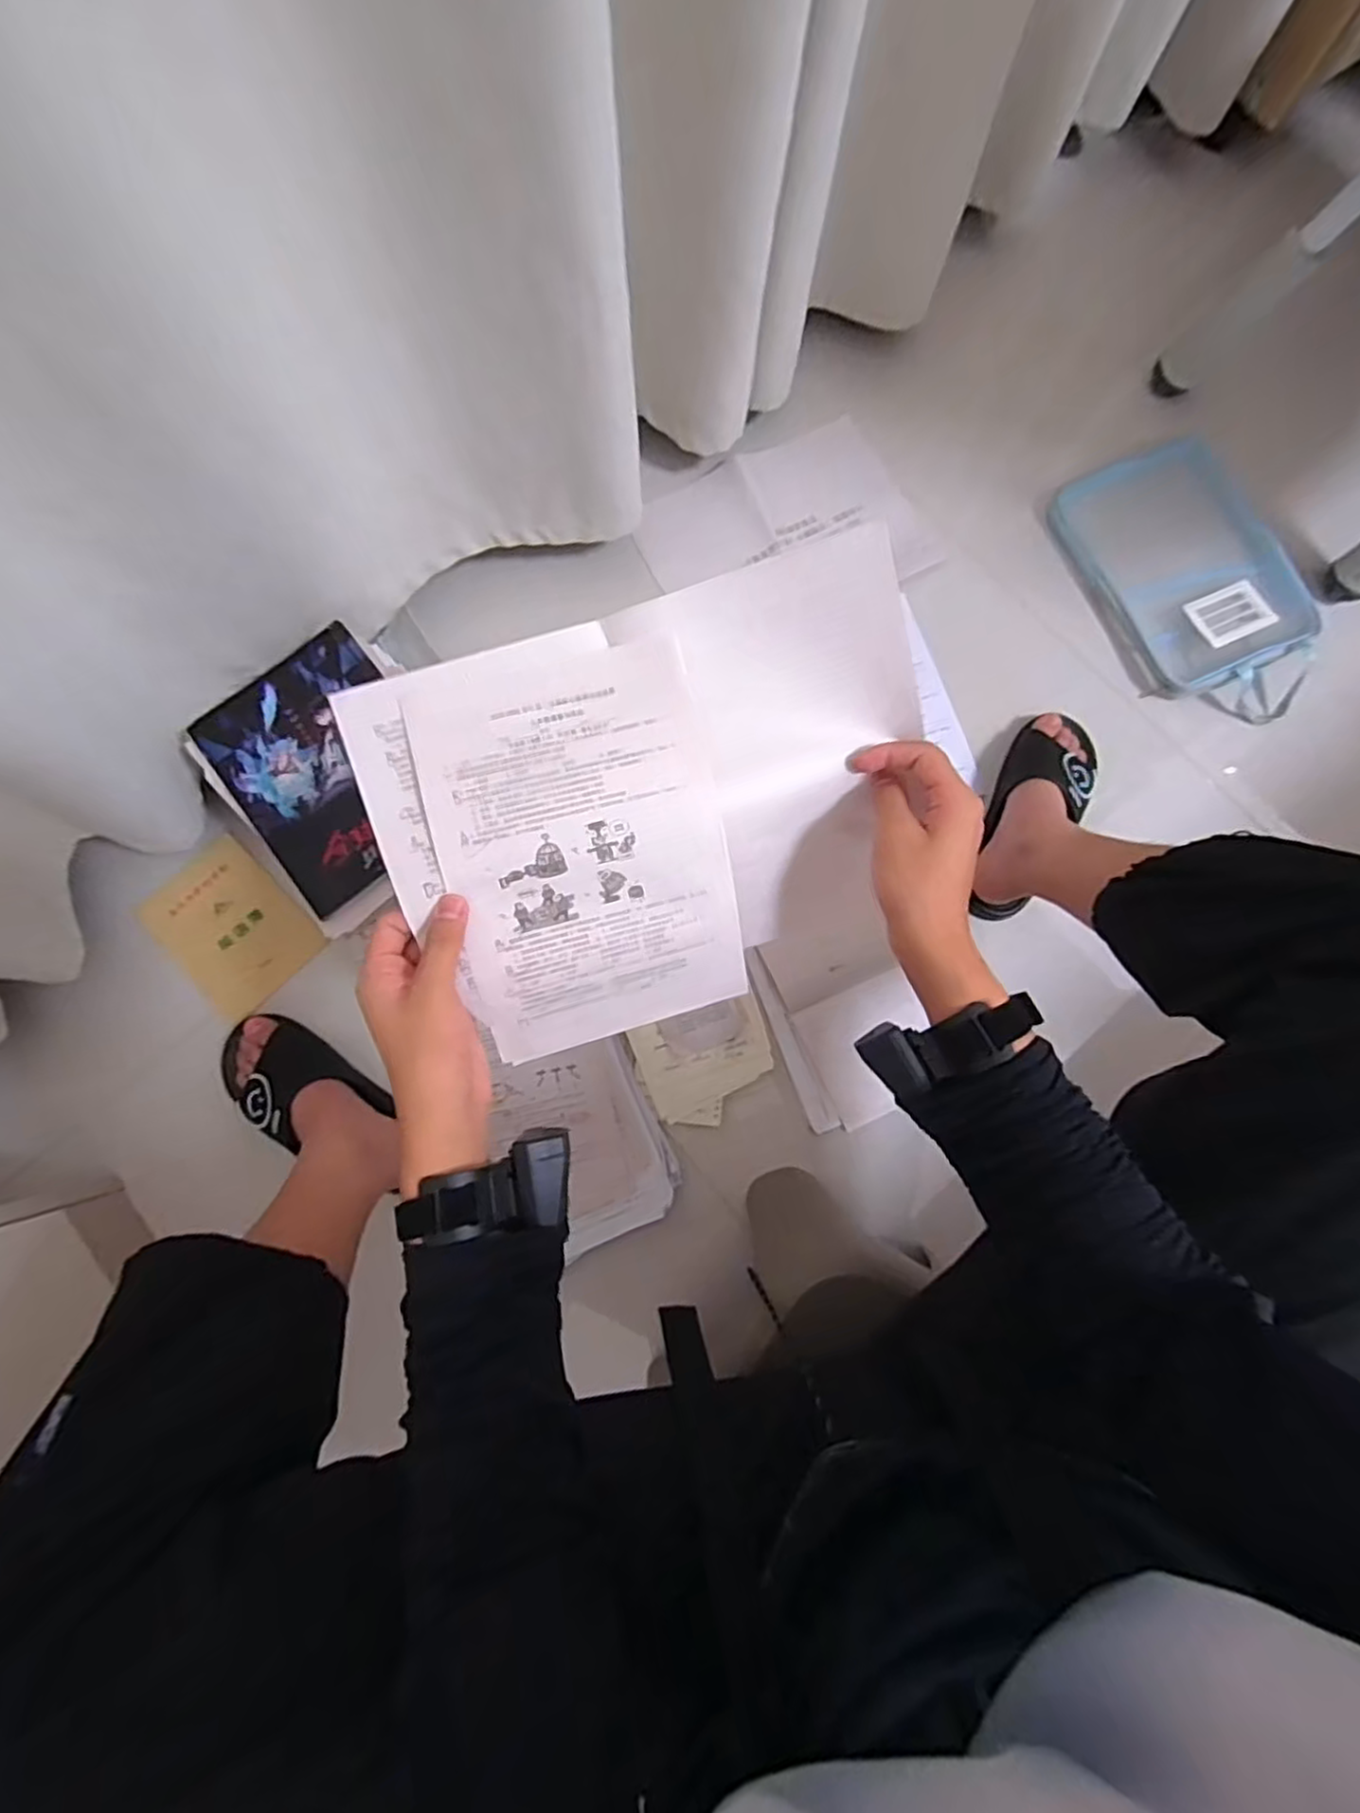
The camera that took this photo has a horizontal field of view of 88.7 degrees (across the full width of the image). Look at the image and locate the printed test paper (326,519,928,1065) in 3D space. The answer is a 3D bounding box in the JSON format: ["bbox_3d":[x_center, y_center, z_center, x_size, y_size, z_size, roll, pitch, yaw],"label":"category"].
[{"bbox_3d":[-0.009,-0.059,0.457,0.340,0.038,0.259,-18,104,-4],"label":"printed test paper"}]

